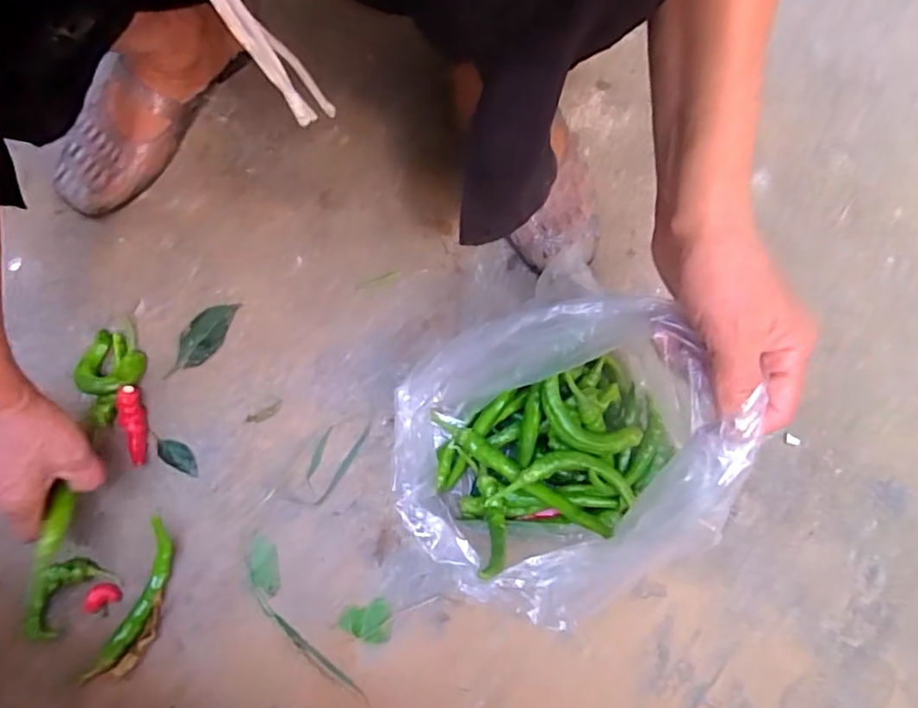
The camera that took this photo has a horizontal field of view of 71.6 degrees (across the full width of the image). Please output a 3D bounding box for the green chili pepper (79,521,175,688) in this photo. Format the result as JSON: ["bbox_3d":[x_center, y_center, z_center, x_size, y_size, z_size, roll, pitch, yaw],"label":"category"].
[{"bbox_3d":[-0.255,0.197,0.505,0.029,0.020,0.128,20,77,7],"label":"green chili pepper"}]

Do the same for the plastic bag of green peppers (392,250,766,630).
[{"bbox_3d":[0.051,0.063,0.412,0.180,0.196,0.175,-35,77,-7],"label":"plastic bag of green peppers"}]

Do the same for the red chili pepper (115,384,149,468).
[{"bbox_3d":[-0.275,0.060,0.536,0.017,0.018,0.067,-9,94,-1],"label":"red chili pepper"}]

